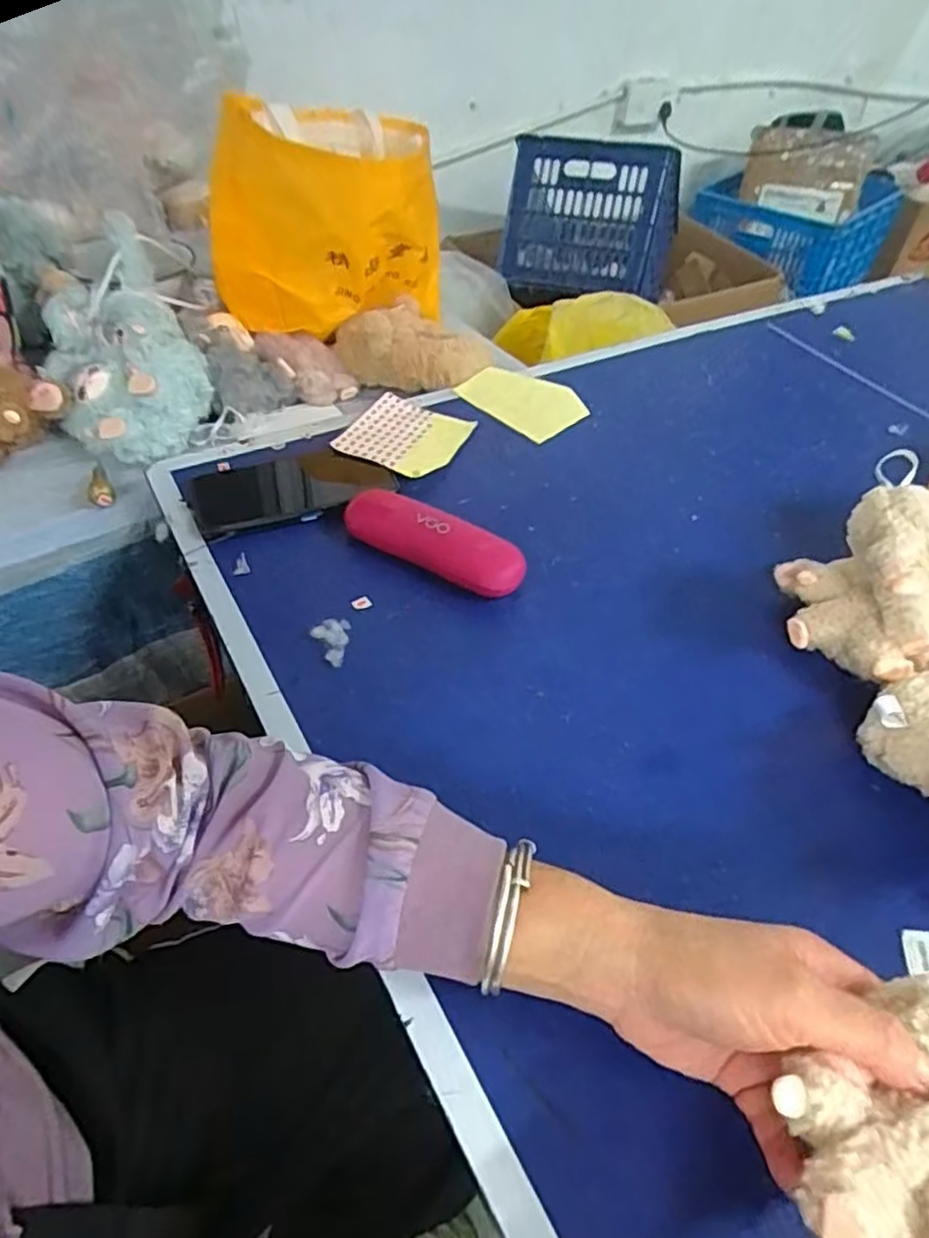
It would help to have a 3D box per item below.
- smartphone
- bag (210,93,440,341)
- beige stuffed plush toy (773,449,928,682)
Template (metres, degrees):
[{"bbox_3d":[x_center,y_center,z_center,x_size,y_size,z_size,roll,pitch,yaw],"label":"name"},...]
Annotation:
[{"bbox_3d":[-0.148,-0.114,0.595,0.164,0.013,0.083,-19,51,-21],"label":"smartphone"},{"bbox_3d":[-0.137,-0.399,0.727,0.235,0.225,0.221,-11,49,-14],"label":"bag"},{"bbox_3d":[0.286,-0.024,0.474,0.090,0.122,0.124,-32,57,-29],"label":"beige stuffed plush toy"}]

